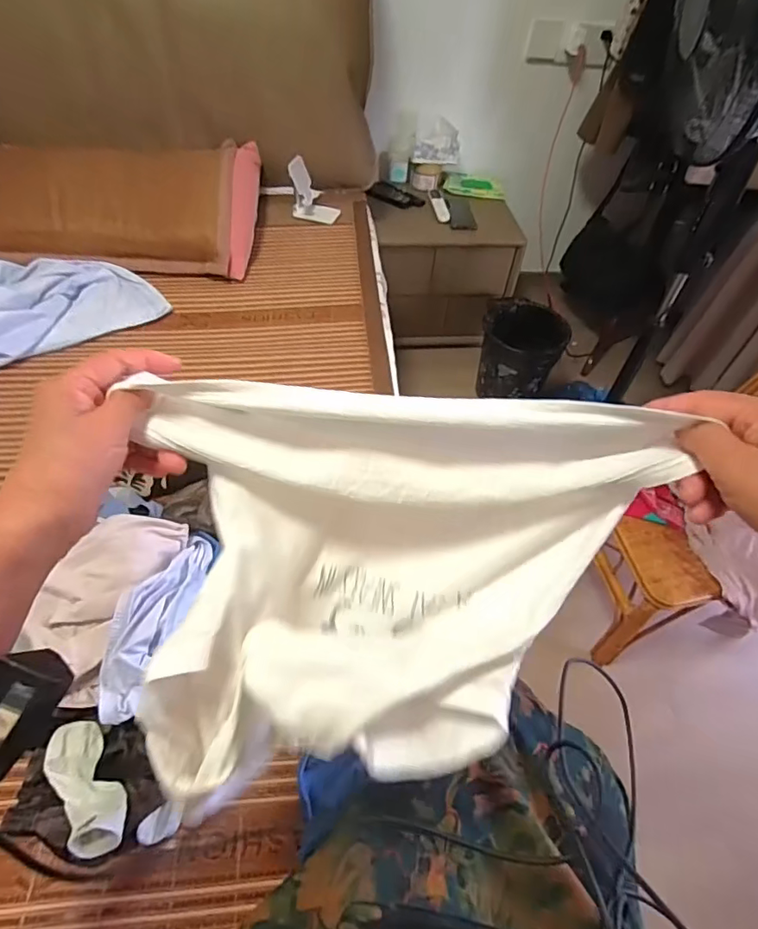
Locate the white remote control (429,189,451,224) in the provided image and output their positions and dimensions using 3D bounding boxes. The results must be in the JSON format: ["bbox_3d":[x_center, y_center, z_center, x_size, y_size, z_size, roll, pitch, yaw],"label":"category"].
[{"bbox_3d":[0.185,-0.791,1.574,0.048,0.019,0.196,-2,52,-6],"label":"white remote control"}]

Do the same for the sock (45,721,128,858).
[{"bbox_3d":[-0.297,0.325,0.526,0.055,0.023,0.129,-28,59,-24],"label":"sock"}]

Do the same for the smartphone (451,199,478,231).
[{"bbox_3d":[0.250,-0.756,1.562,0.078,0.011,0.190,3,52,-3],"label":"smartphone"}]

